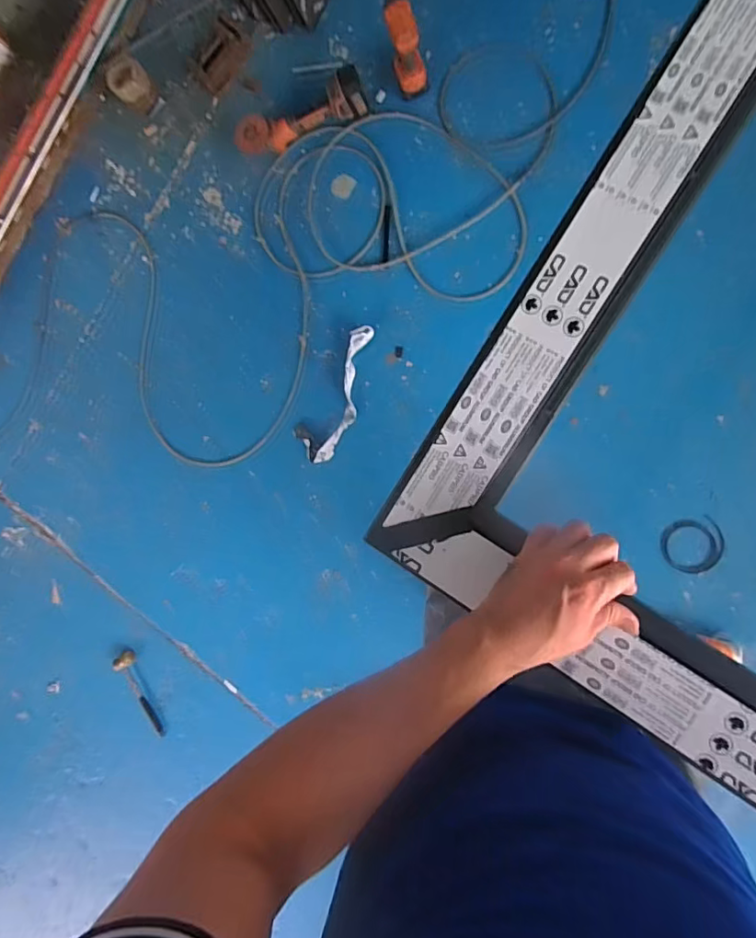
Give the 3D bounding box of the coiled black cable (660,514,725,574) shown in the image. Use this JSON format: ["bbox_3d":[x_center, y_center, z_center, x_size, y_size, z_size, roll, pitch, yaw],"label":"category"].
[{"bbox_3d":[0.754,0.185,1.267,0.139,0.019,0.136,0,89,13],"label":"coiled black cable"}]

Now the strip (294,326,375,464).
[{"bbox_3d":[-0.099,-0.199,1.437,0.126,0.036,0.382,33,96,12],"label":"strip"}]

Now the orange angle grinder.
[{"bbox_3d":[-0.214,-0.956,1.434,0.368,0.104,0.123,-22,84,12],"label":"orange angle grinder"}]

